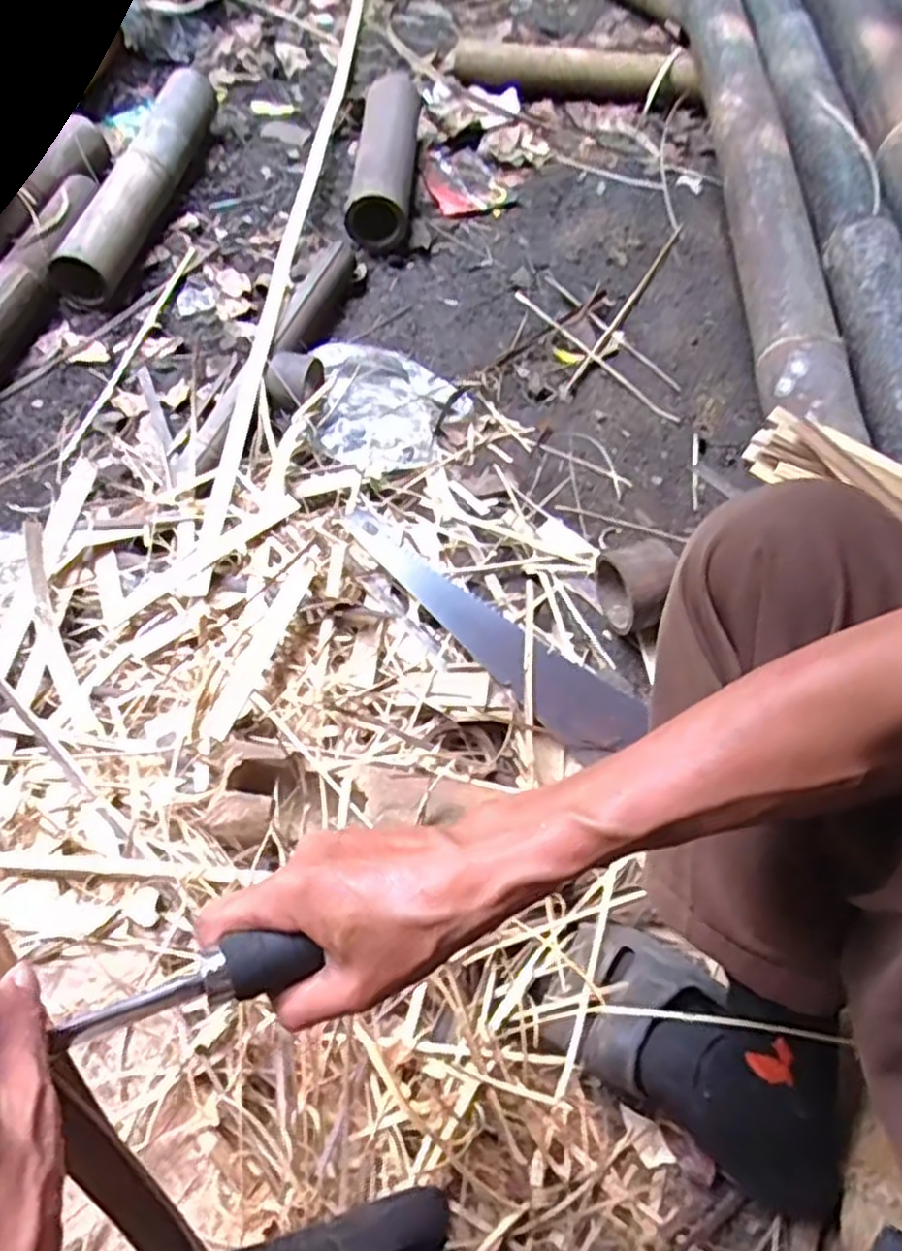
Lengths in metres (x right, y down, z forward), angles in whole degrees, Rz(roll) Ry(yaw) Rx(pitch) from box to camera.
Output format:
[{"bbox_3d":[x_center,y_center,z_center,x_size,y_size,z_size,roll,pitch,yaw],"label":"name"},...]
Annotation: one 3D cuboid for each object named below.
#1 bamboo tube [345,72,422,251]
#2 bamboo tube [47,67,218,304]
[{"bbox_3d":[-0.095,-0.696,1.121,0.087,0.092,0.366,2,61,1],"label":"bamboo tube"},{"bbox_3d":[-0.433,-0.620,1.065,0.082,0.090,0.445,8,62,5],"label":"bamboo tube"}]

